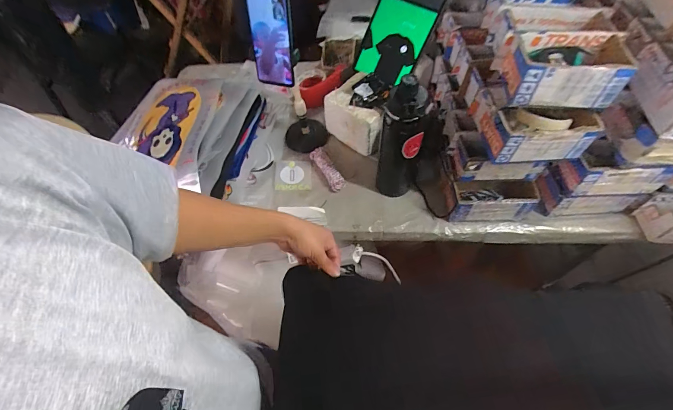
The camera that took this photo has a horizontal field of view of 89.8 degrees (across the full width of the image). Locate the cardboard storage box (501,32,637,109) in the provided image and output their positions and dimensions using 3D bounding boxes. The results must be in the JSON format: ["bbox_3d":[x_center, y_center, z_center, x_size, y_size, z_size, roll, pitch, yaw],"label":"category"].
[{"bbox_3d":[0.358,-0.213,0.529,0.181,0.067,0.098,2,57,4],"label":"cardboard storage box"}]

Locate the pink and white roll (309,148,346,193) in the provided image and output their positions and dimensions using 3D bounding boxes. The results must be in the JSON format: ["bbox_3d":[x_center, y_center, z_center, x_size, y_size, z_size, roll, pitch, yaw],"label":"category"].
[{"bbox_3d":[-0.023,-0.085,0.797,0.030,0.028,0.125,-28,60,-14],"label":"pink and white roll"}]

